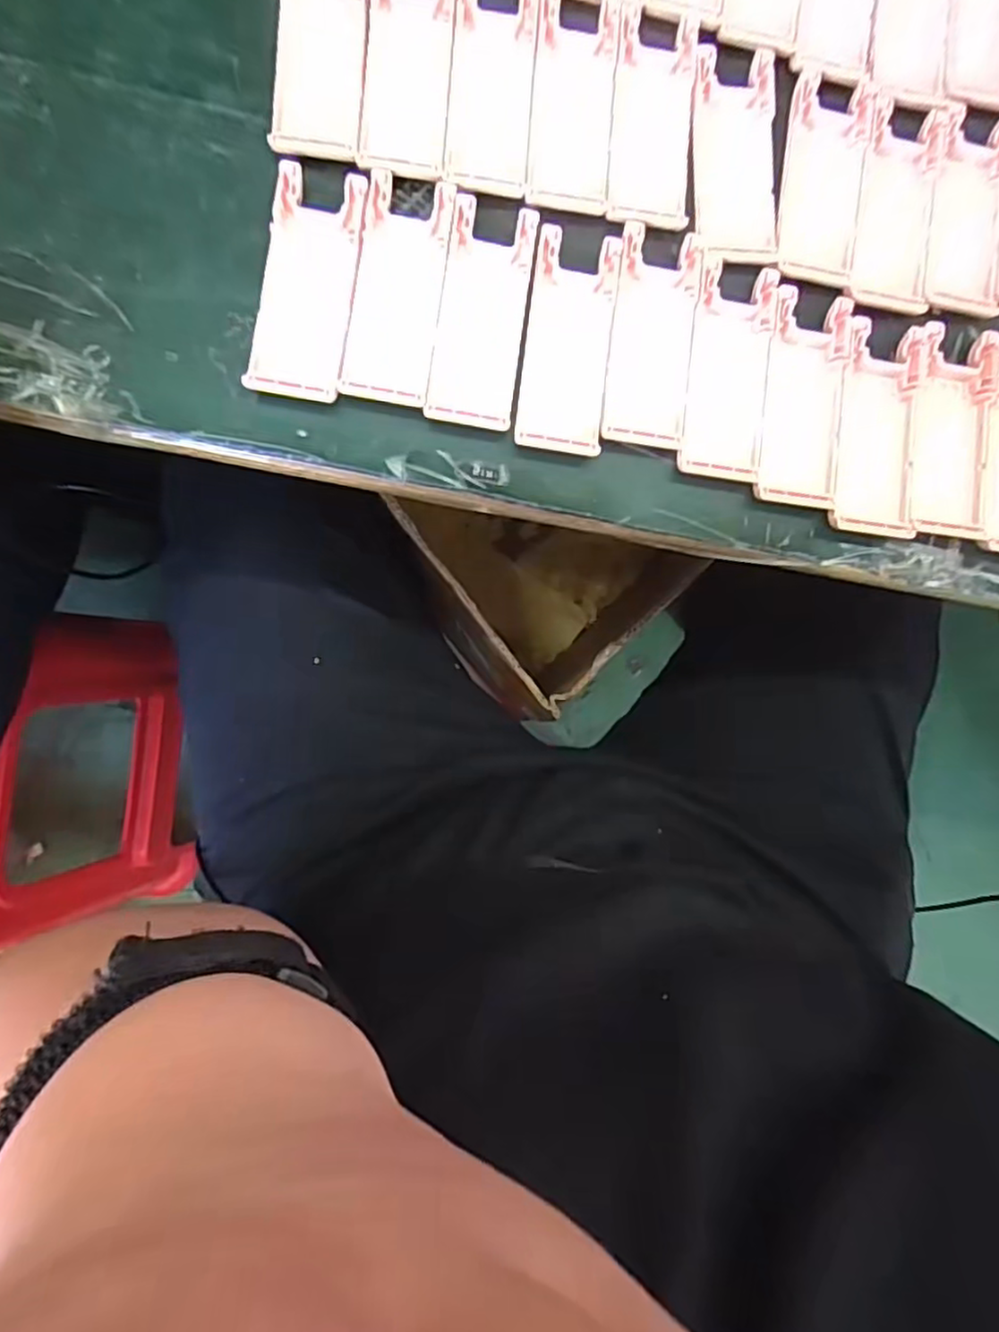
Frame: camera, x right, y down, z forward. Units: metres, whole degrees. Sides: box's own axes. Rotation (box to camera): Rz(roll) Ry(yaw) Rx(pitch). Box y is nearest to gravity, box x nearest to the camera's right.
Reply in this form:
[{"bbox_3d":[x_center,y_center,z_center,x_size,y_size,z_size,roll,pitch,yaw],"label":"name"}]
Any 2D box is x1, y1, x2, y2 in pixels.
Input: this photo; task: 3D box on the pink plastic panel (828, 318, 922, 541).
[{"bbox_3d":[0.186,-0.116,0.319,0.040,0.007,0.104,7,87,-5],"label":"pink plastic panel"}]

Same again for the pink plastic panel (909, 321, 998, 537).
[{"bbox_3d":[0.226,-0.117,0.328,0.040,0.007,0.103,5,87,-5],"label":"pink plastic panel"}]

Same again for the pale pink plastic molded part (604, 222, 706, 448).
[{"bbox_3d":[0.073,-0.156,0.312,0.039,0.005,0.103,8,87,-5],"label":"pale pink plastic molded part"}]

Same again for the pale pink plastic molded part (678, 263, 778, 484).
[{"bbox_3d":[0.110,-0.141,0.315,0.038,0.004,0.101,9,87,-5],"label":"pale pink plastic molded part"}]

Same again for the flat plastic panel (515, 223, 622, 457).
[{"bbox_3d":[0.033,-0.151,0.307,0.040,0.006,0.103,7,87,-5],"label":"flat plastic panel"}]

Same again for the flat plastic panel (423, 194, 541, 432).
[{"bbox_3d":[-0.008,-0.161,0.304,0.040,0.006,0.103,8,87,-5],"label":"flat plastic panel"}]

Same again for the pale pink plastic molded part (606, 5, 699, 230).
[{"bbox_3d":[0.075,-0.265,0.320,0.040,0.006,0.105,4,87,-5],"label":"pale pink plastic molded part"}]

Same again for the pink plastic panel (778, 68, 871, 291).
[{"bbox_3d":[0.163,-0.242,0.328,0.039,0.005,0.104,7,87,-5],"label":"pink plastic panel"}]

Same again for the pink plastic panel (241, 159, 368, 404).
[{"bbox_3d":[-0.086,-0.171,0.296,0.039,0.009,0.103,8,87,-5],"label":"pink plastic panel"}]

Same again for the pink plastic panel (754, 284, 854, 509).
[{"bbox_3d":[0.148,-0.129,0.318,0.038,0.005,0.101,7,87,-5],"label":"pink plastic panel"}]

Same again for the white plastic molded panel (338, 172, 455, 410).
[{"bbox_3d":[-0.046,-0.171,0.299,0.039,0.005,0.103,8,87,-5],"label":"white plastic molded panel"}]

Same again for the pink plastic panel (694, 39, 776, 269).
[{"bbox_3d":[0.117,-0.250,0.324,0.041,0.007,0.106,0,87,-5],"label":"pink plastic panel"}]

